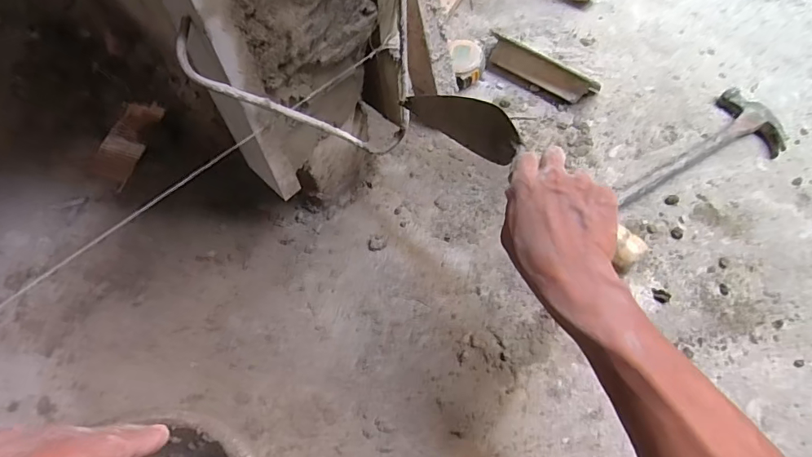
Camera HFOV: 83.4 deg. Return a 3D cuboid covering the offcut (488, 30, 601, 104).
[{"bbox_3d":[0.216,-0.249,0.732,0.177,0.050,0.045,27,67,13],"label":"offcut"}]

